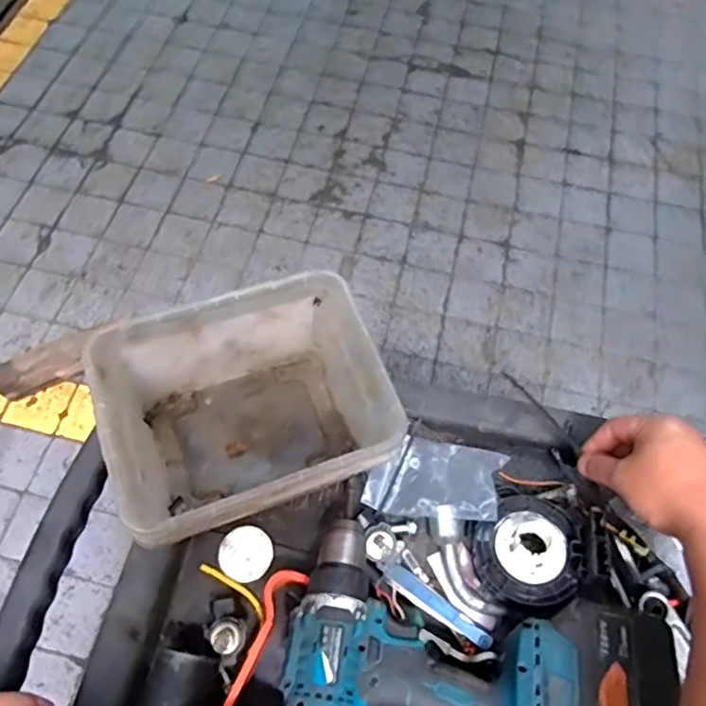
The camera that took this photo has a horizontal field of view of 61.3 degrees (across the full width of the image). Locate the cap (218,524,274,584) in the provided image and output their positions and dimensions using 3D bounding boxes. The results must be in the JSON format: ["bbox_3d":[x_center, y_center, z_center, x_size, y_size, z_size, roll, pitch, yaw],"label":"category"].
[{"bbox_3d":[-0.093,0.175,0.519,0.045,0.005,0.046,1,62,-2],"label":"cap"}]

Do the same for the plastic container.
[{"bbox_3d":[-0.078,0.054,0.476,0.197,0.131,0.153,-18,65,-12],"label":"plastic container"}]

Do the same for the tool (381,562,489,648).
[{"bbox_3d":[0.069,0.210,0.494,0.098,0.007,0.016,34,66,14],"label":"tool"}]

